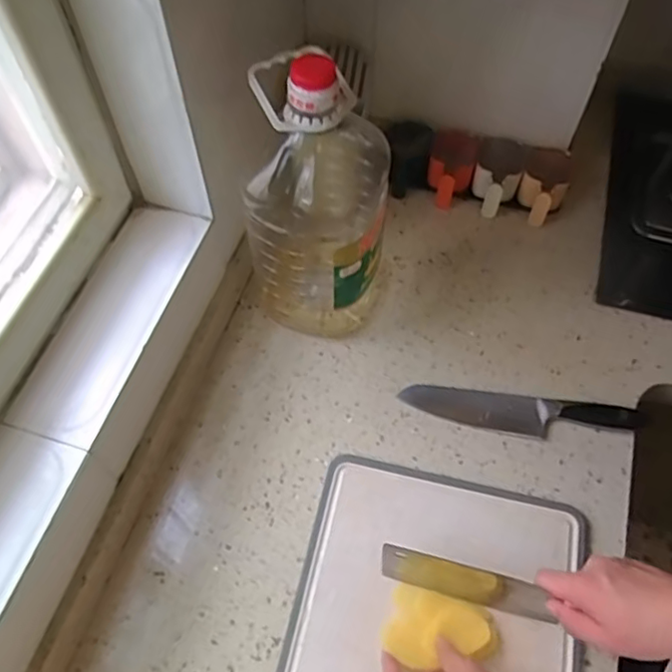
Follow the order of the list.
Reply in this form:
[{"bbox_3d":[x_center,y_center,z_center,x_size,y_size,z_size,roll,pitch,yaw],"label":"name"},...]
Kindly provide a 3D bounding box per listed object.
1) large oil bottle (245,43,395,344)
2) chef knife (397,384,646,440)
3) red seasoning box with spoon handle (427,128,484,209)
[{"bbox_3d":[-0.018,-0.148,0.698,0.138,0.341,0.153,9,60,6],"label":"large oil bottle"},{"bbox_3d":[0.222,0.090,0.743,0.278,0.028,0.051,9,60,6],"label":"chef knife"},{"bbox_3d":[0.169,-0.244,0.908,0.066,0.067,0.101,13,60,8],"label":"red seasoning box with spoon handle"}]

